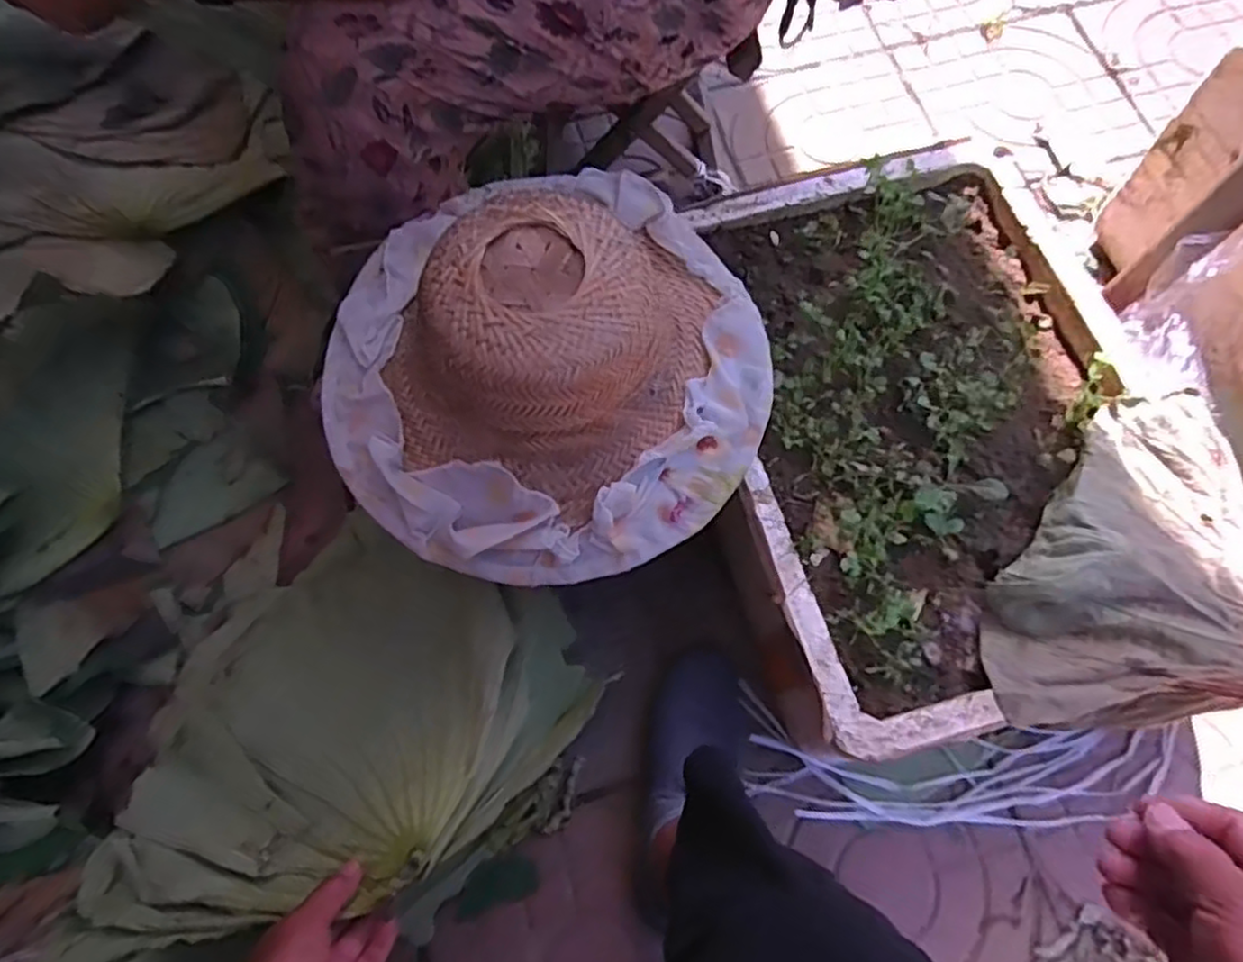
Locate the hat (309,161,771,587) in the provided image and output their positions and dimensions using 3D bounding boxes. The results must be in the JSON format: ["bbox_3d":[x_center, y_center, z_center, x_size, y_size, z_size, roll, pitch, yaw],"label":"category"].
[{"bbox_3d":[-0.065,-0.109,0.553,0.348,0.160,0.332,-1,68,2],"label":"hat"}]

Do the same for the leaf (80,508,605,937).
[{"bbox_3d":[-0.289,0.253,0.699,0.373,0.171,0.452,37,74,15],"label":"leaf"}]

